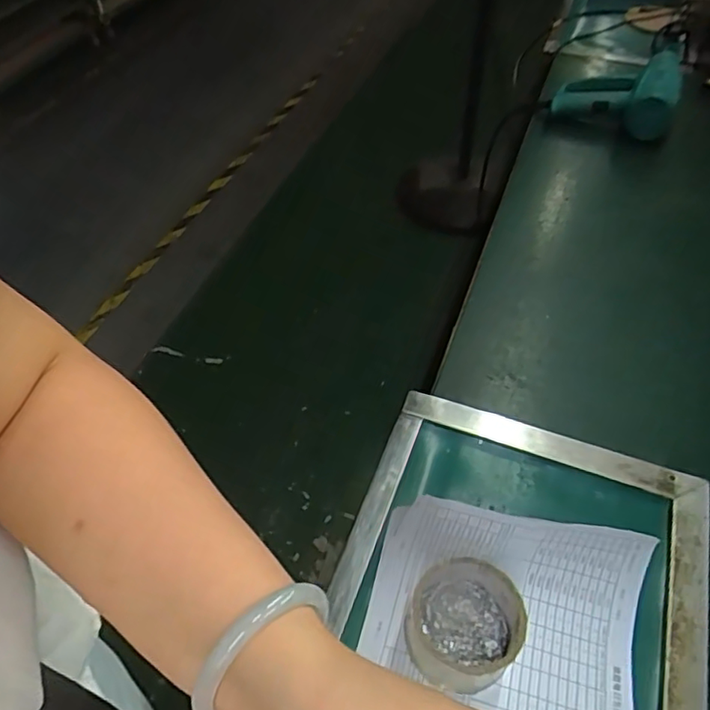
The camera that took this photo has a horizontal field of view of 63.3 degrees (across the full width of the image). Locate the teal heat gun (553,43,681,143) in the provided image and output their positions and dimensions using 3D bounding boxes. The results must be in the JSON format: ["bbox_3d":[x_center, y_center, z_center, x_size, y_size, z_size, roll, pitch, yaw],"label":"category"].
[{"bbox_3d":[0.439,-0.450,0.972,0.181,0.083,0.207,17,53,15],"label":"teal heat gun"}]

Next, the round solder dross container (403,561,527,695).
[{"bbox_3d":[0.086,0.206,0.447,0.080,0.059,0.082,-1,51,1],"label":"round solder dross container"}]

